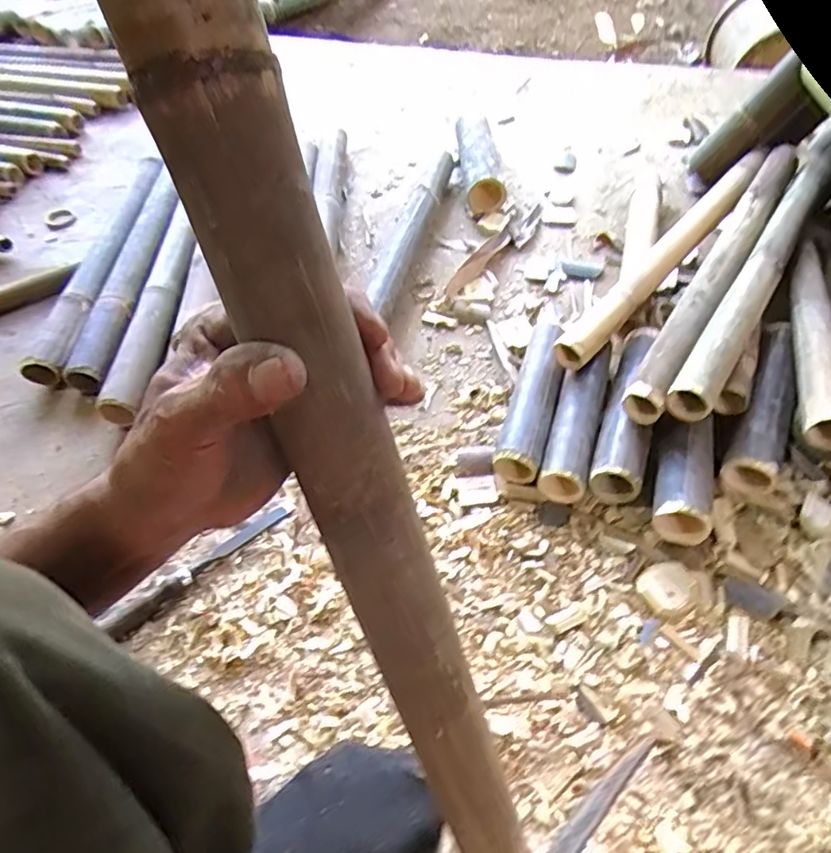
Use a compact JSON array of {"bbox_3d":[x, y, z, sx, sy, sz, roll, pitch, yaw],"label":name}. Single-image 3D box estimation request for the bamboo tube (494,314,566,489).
[{"bbox_3d":[0.160,-0.042,0.761,0.058,0.053,0.262,14,55,14],"label":"bamboo tube"}]

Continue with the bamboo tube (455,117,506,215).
[{"bbox_3d":[0.125,-0.510,1.116,0.075,0.071,0.240,-4,53,1],"label":"bamboo tube"}]

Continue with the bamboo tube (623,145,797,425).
[{"bbox_3d":[0.442,-0.242,0.812,0.051,0.038,0.648,28,60,22],"label":"bamboo tube"}]

